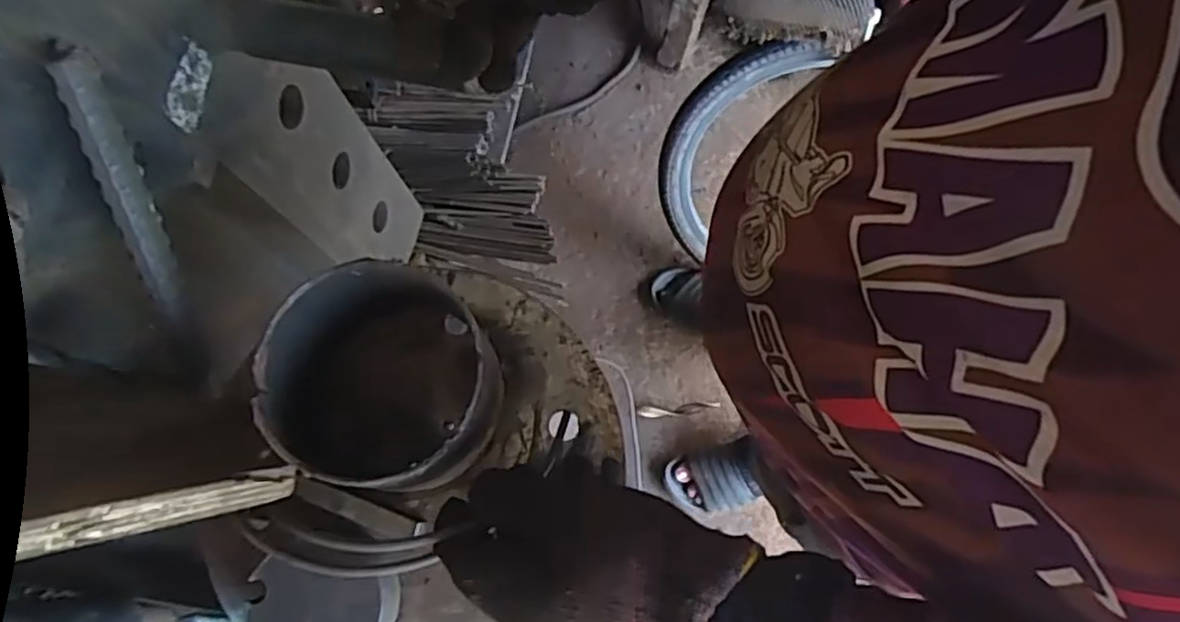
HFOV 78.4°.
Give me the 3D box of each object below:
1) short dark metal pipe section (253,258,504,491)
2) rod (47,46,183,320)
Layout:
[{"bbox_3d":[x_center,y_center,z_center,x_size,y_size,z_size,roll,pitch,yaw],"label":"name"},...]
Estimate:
[{"bbox_3d":[-0.110,0.034,0.401,0.106,0.089,0.120,4,75,5],"label":"short dark metal pipe section"},{"bbox_3d":[-0.241,-0.059,0.379,0.017,0.145,0.015,-2,34,0],"label":"rod"}]

